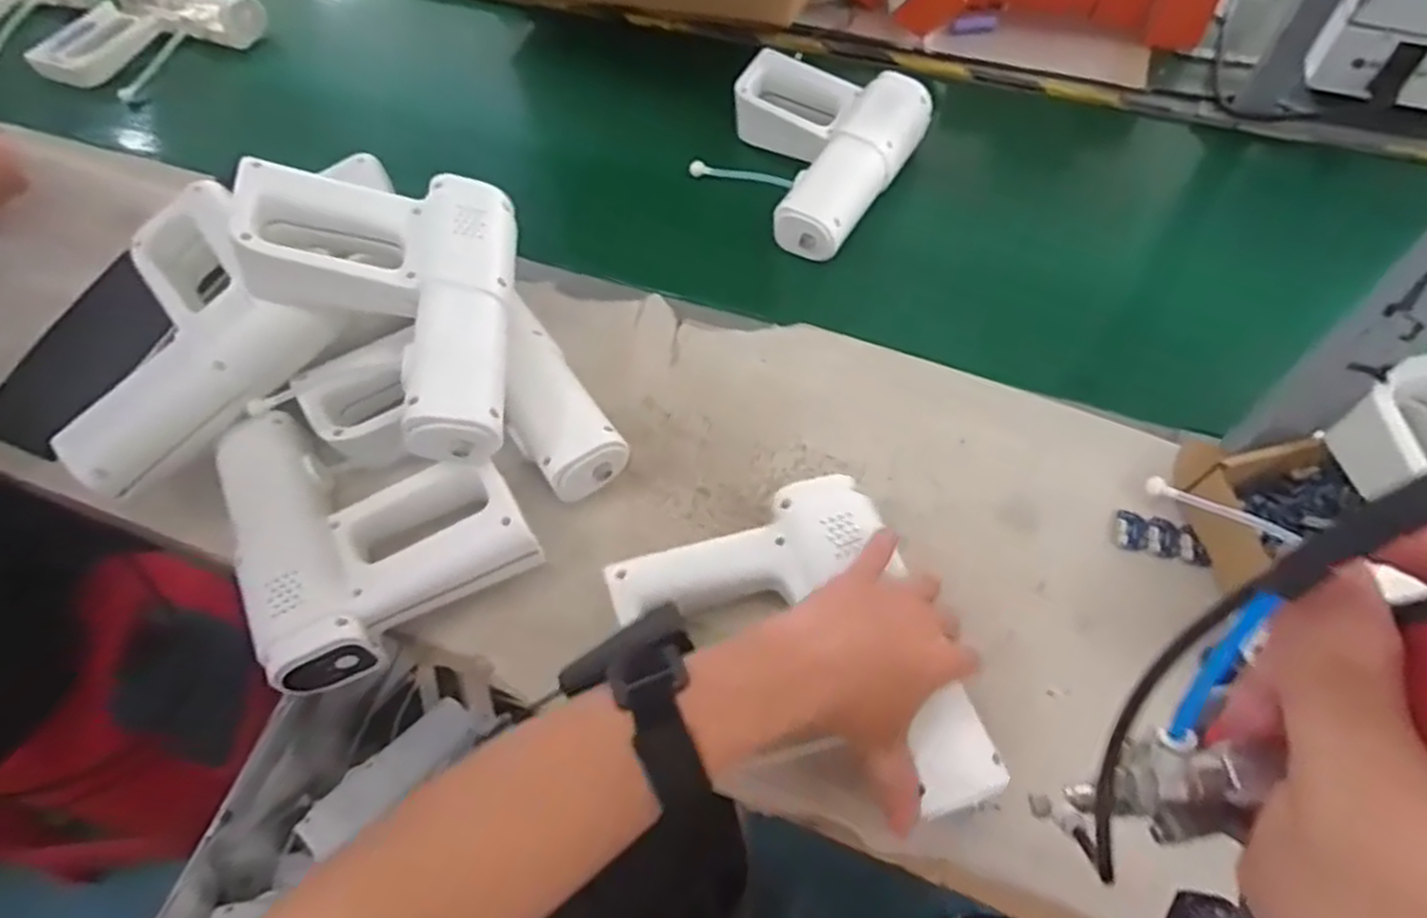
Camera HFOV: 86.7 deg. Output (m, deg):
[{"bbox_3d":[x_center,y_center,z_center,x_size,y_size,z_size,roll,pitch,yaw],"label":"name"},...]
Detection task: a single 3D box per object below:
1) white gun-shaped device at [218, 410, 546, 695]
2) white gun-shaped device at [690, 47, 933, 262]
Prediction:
[{"bbox_3d":[-0.244,0.031,0.540,0.176,0.049,0.204,-28,62,-12],"label":"white gun-shaped device"},{"bbox_3d":[0.084,-0.296,0.733,0.182,0.074,0.209,27,66,18],"label":"white gun-shaped device"}]

